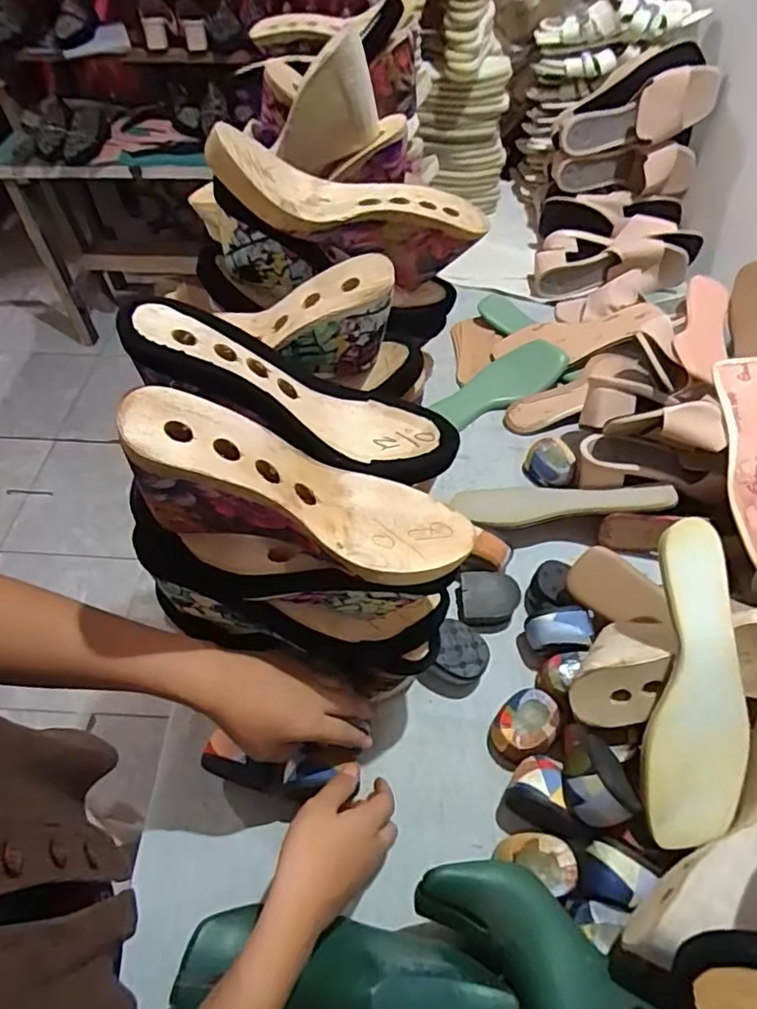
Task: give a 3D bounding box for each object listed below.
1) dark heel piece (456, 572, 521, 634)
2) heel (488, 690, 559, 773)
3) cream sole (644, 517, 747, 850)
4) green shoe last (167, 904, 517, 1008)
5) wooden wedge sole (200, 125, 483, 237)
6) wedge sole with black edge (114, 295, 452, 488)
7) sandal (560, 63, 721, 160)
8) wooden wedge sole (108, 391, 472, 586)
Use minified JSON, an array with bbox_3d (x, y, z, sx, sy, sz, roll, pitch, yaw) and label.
[{"bbox_3d":[0.114,0.102,0.620,0.063,0.020,0.059,-1,52,-1],"label":"dark heel piece"},{"bbox_3d":[0.129,0.201,0.536,0.066,0.037,0.052,-31,58,-22],"label":"heel"},{"bbox_3d":[0.246,0.137,0.462,0.072,0.014,0.242,3,84,2],"label":"cream sole"},{"bbox_3d":[-0.026,0.324,0.399,0.222,0.071,0.080,6,52,4],"label":"green shoe last"},{"bbox_3d":[-0.026,-0.275,0.533,0.244,0.081,0.080,3,51,-14],"label":"wooden wedge sole"},{"bbox_3d":[-0.062,-0.080,0.441,0.248,0.062,0.094,20,48,-22],"label":"wedge sole with black edge"},{"bbox_3d":[0.414,-0.612,0.945,0.239,0.093,0.073,-11,49,22],"label":"sandal"},{"bbox_3d":[-0.058,0.000,0.393,0.231,0.083,0.080,20,47,-27],"label":"wooden wedge sole"}]

